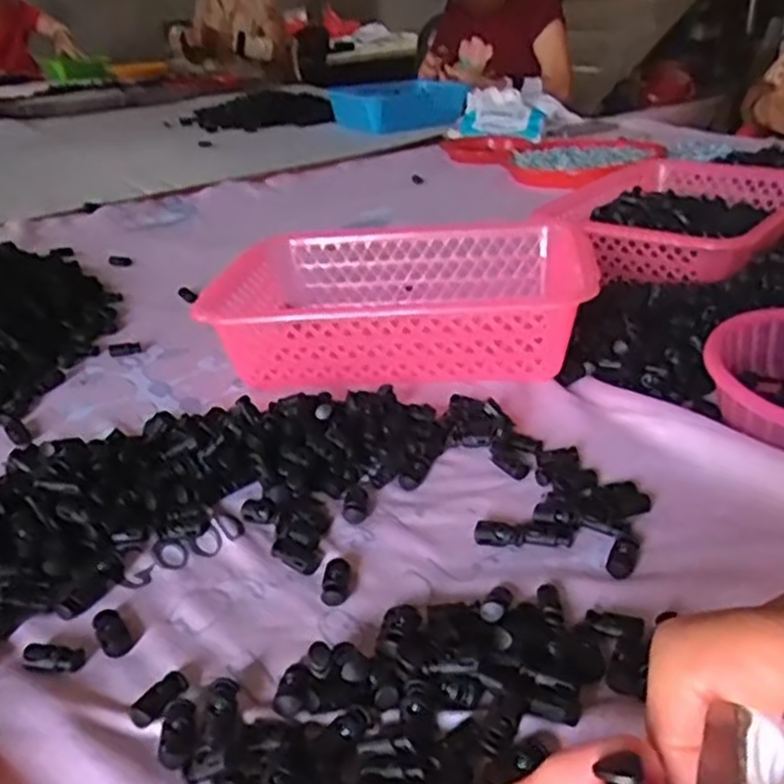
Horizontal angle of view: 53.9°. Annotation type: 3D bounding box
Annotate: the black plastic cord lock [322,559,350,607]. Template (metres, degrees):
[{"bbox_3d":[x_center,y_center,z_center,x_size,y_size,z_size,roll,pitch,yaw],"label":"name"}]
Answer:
[{"bbox_3d":[-0.030,0.102,0.416,0.014,0.009,0.029,-1,29,1],"label":"black plastic cord lock"}]

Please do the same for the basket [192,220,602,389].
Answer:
[{"bbox_3d":[0.009,-0.078,0.665,0.299,0.082,0.205,2,29,5],"label":"basket"}]

